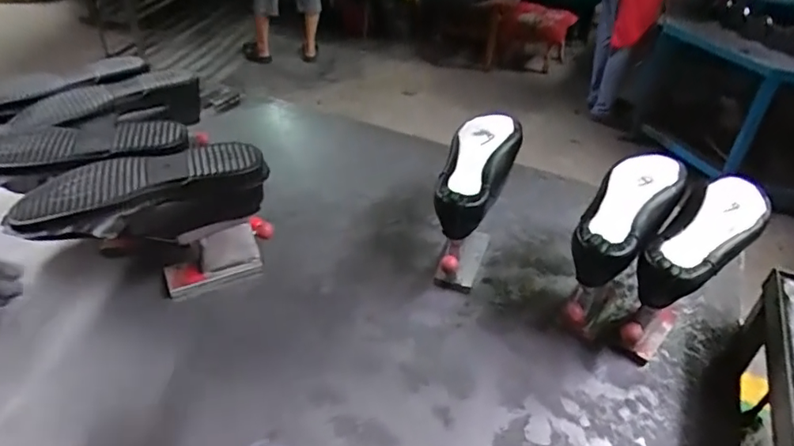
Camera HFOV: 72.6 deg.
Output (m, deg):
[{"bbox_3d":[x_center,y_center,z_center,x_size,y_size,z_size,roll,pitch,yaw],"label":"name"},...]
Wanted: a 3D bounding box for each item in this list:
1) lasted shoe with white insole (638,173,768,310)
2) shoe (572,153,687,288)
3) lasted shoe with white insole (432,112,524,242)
[{"bbox_3d":[0.415,0.023,0.732,0.238,0.084,0.094,-30,48,-33],"label":"lasted shoe with white insole"},{"bbox_3d":[0.324,-0.013,0.764,0.100,0.081,0.251,27,45,29],"label":"shoe"},{"bbox_3d":[0.128,-0.083,0.848,0.102,0.081,0.258,12,40,13],"label":"lasted shoe with white insole"}]

